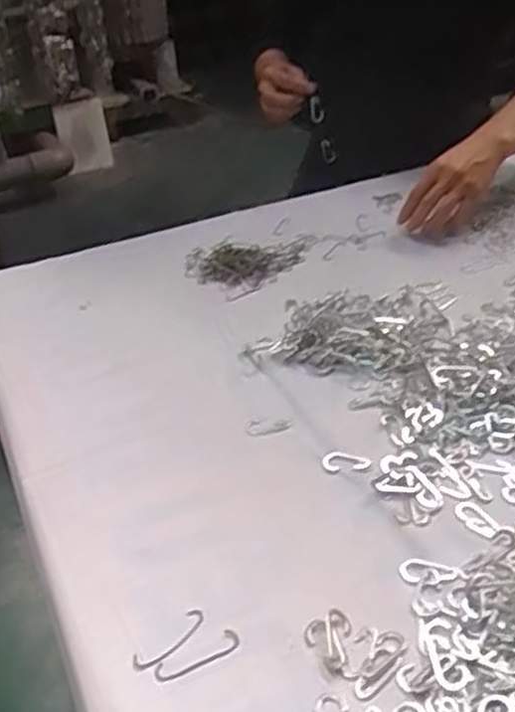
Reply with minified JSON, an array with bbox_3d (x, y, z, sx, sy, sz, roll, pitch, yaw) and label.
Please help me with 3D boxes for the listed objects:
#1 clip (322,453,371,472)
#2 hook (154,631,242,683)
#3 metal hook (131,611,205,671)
[{"bbox_3d":[0.068,0.082,0.576,0.036,0.007,0.016,-2,34,3],"label":"clip"},{"bbox_3d":[-0.035,0.179,0.446,0.053,0.004,0.013,-19,37,-21],"label":"hook"},{"bbox_3d":[-0.052,0.172,0.454,0.051,0.004,0.015,-30,42,-33],"label":"metal hook"}]

